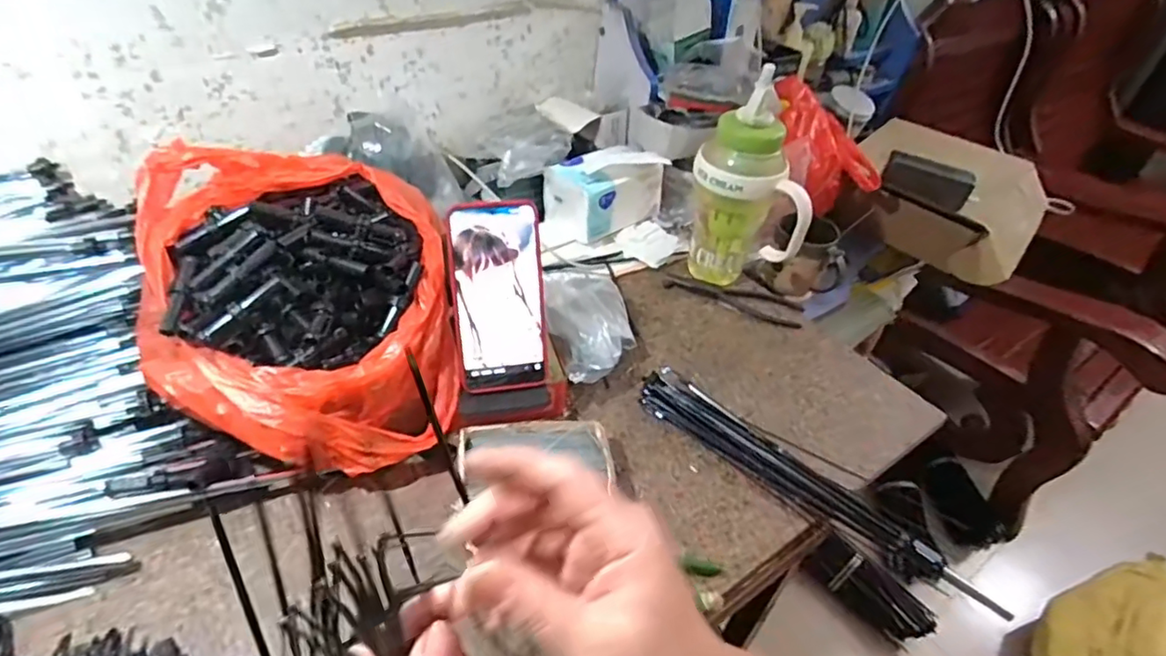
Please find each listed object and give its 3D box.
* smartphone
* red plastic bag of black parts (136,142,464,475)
[{"bbox_3d":[-0.072,-0.025,0.507,0.077,0.162,0.007,-6,13,-13],"label":"smartphone"},{"bbox_3d":[-0.241,-0.024,0.507,0.239,0.156,0.245,-8,45,-15],"label":"red plastic bag of black parts"}]

